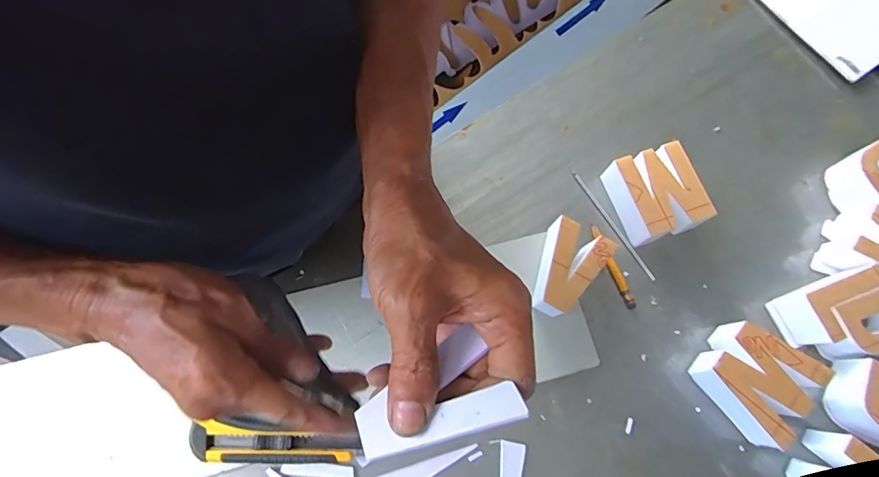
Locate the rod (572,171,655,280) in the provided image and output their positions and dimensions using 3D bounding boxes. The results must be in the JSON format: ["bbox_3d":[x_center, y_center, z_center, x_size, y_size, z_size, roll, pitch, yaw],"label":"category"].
[{"bbox_3d":[0.180,-0.015,0.492,0.007,0.004,0.134,-30,77,-10],"label":"rod"}]

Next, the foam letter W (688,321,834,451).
[{"bbox_3d":[0.283,0.130,0.432,0.088,0.050,0.084,34,76,8],"label":"foam letter W"}]

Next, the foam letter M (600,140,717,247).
[{"bbox_3d":[0.217,-0.044,0.480,0.069,0.046,0.086,-16,75,-6],"label":"foam letter M"}]

